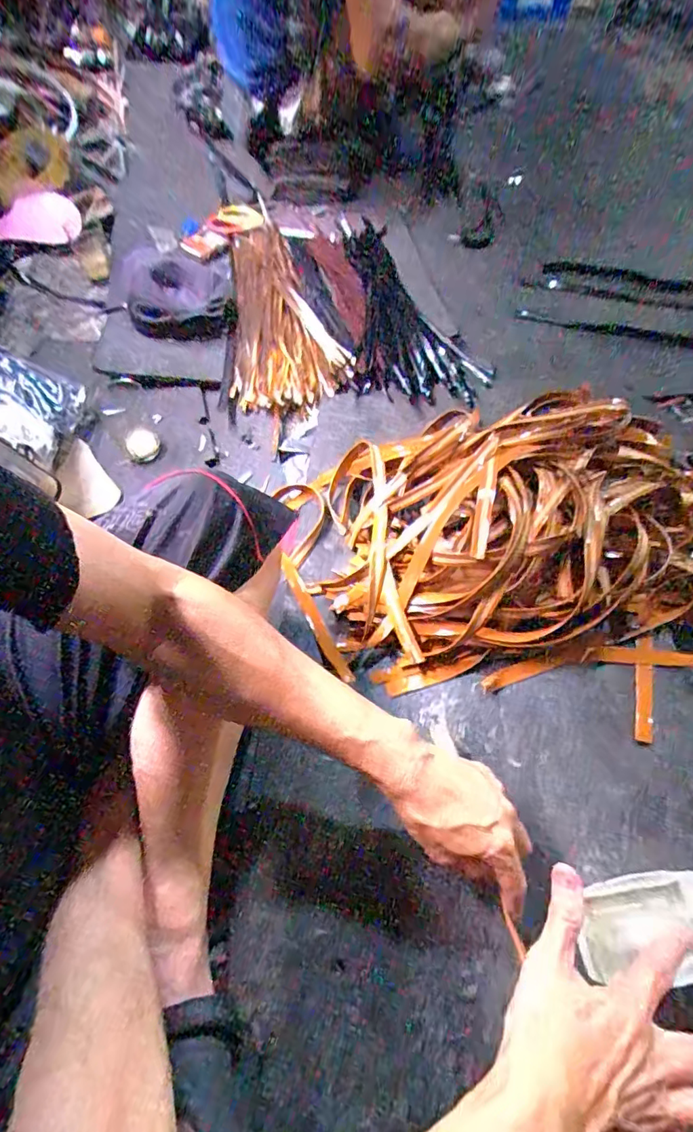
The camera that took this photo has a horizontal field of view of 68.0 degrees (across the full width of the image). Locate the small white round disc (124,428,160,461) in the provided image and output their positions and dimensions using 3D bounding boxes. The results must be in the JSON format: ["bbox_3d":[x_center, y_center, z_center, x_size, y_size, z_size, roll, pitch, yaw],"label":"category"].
[{"bbox_3d":[-0.286,-0.170,0.720,0.048,0.004,0.040,30,93,5],"label":"small white round disc"}]

